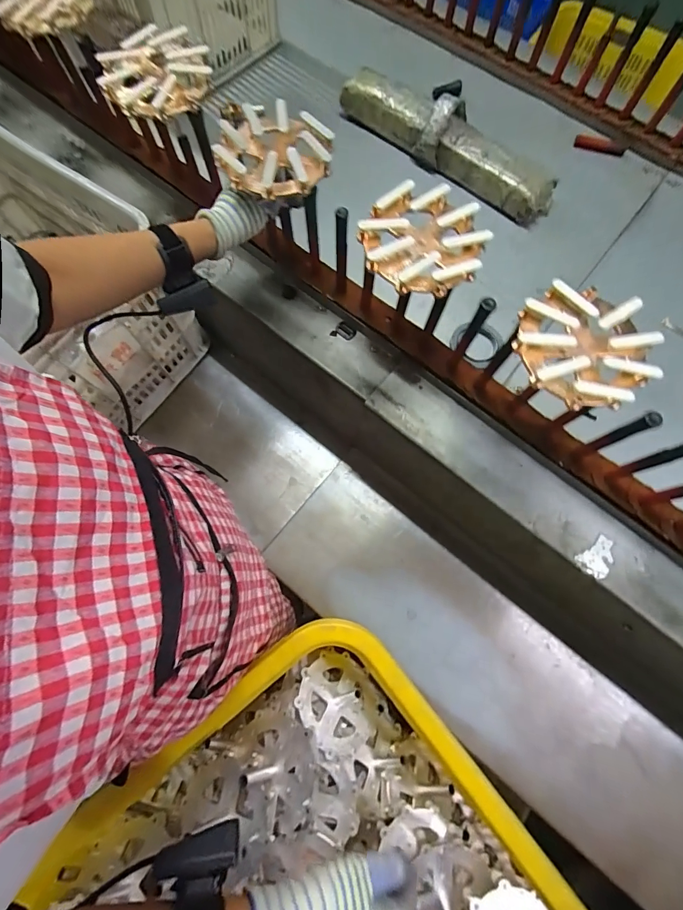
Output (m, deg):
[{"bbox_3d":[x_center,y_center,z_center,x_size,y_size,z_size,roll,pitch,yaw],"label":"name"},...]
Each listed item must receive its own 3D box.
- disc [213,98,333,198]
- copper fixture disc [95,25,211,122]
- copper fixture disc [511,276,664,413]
[{"bbox_3d":[-0.081,-0.374,0.482,0.135,0.033,0.145,0,72,-1],"label":"disc"},{"bbox_3d":[-0.249,-0.514,0.524,0.140,0.032,0.135,-8,72,-4],"label":"copper fixture disc"},{"bbox_3d":[0.243,-0.114,0.393,0.130,0.033,0.132,14,72,3],"label":"copper fixture disc"}]

